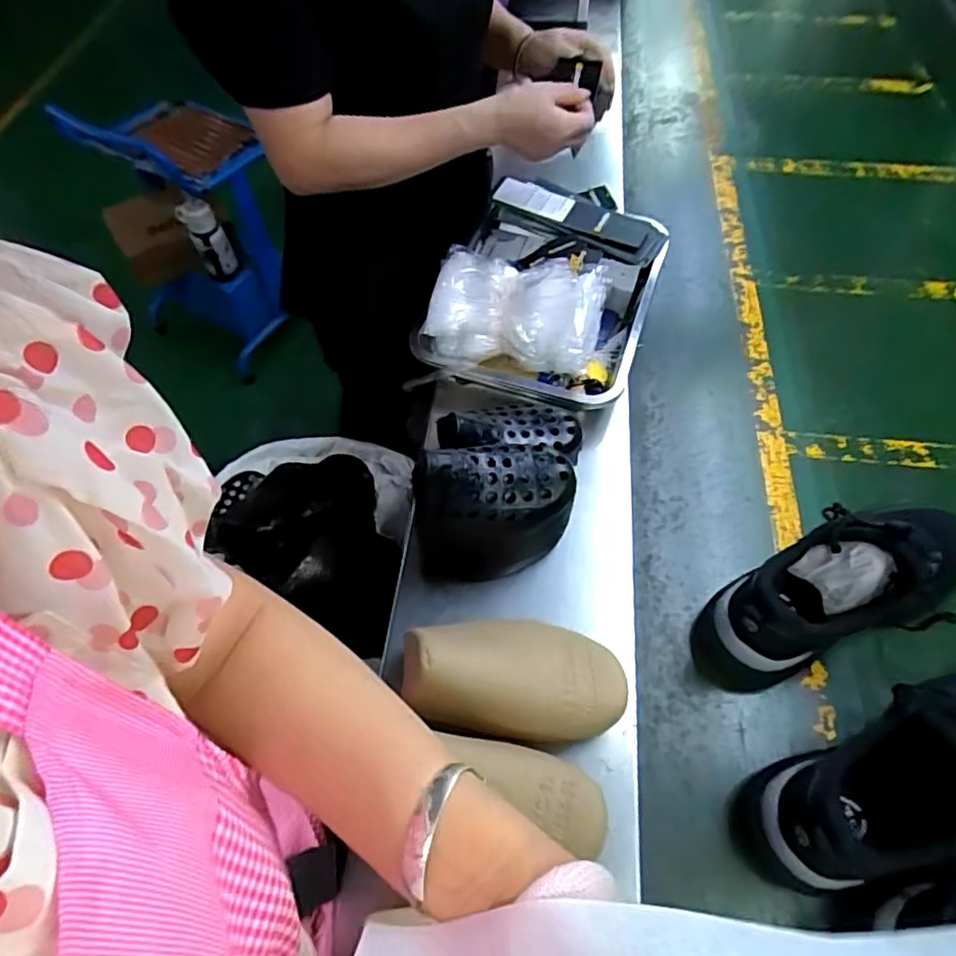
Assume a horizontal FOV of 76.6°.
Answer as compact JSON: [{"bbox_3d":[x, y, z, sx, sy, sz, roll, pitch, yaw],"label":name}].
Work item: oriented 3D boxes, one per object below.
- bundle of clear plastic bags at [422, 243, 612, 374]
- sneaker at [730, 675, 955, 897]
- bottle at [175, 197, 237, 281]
[{"bbox_3d":[0.042,-0.192,0.705,0.198,0.076,0.135,12,61,9],"label":"bundle of clear plastic bags"},{"bbox_3d":[0.357,0.227,0.480,0.271,0.133,0.095,-20,62,-9],"label":"sneaker"},{"bbox_3d":[-0.654,-0.577,1.480,0.076,0.201,0.070,-30,38,-16],"label":"bottle"}]

